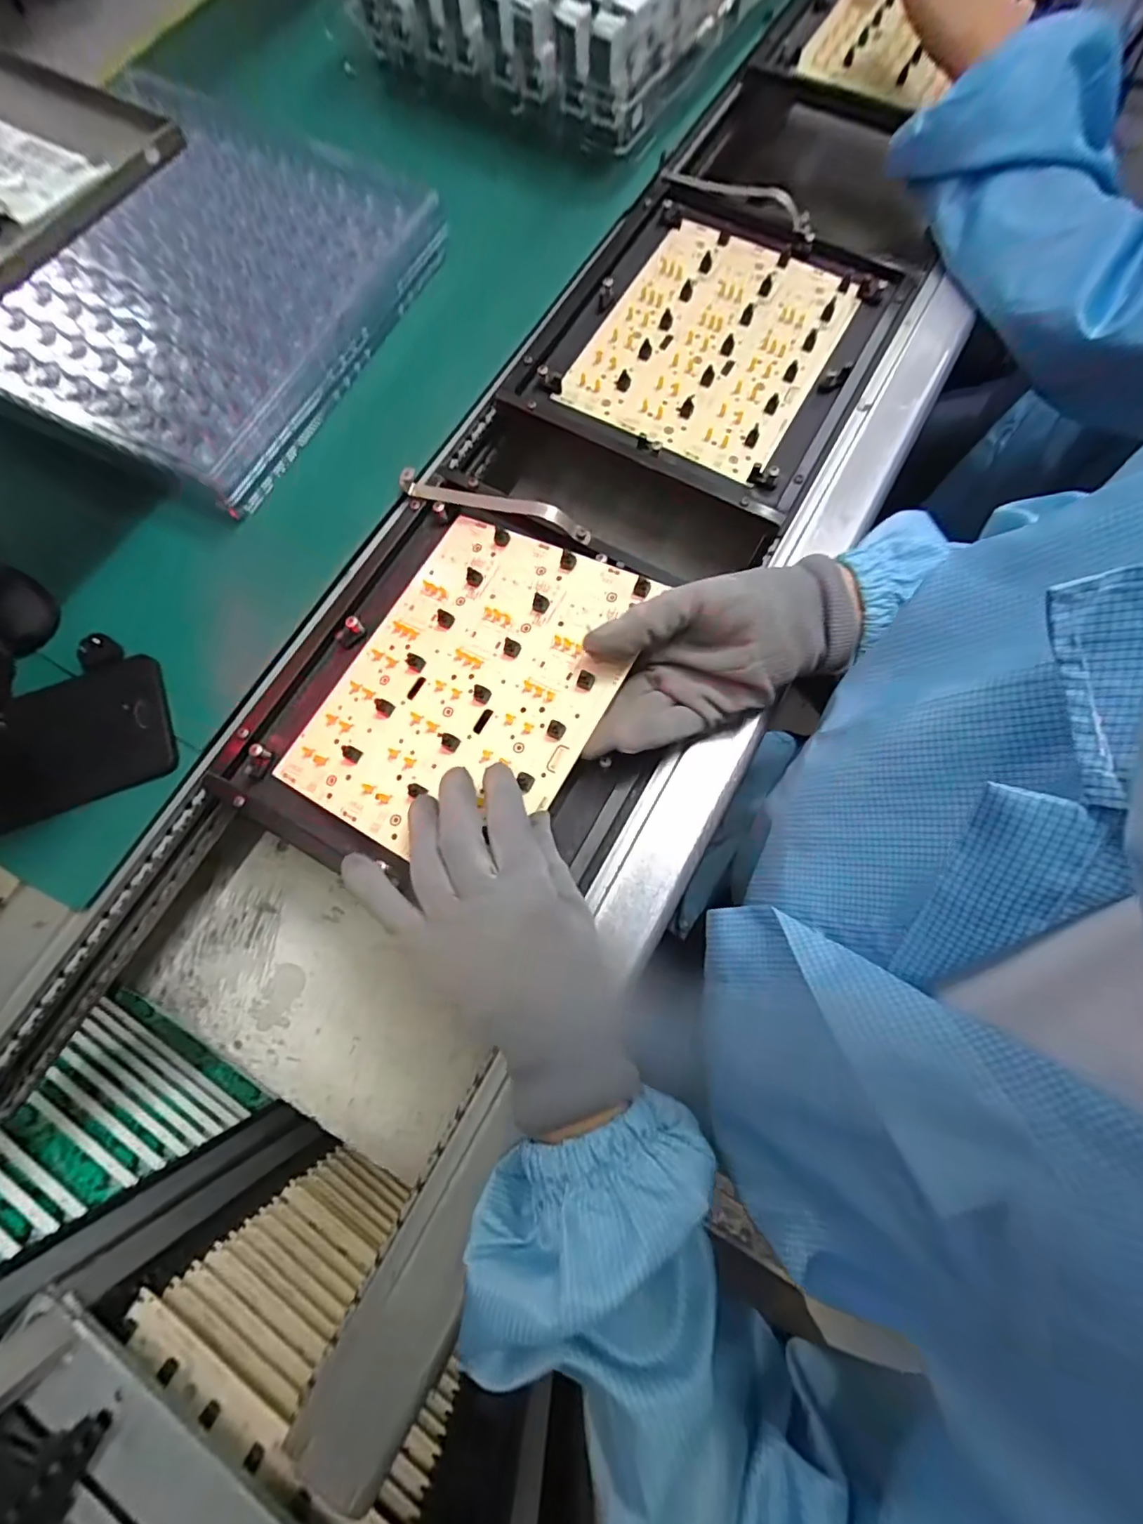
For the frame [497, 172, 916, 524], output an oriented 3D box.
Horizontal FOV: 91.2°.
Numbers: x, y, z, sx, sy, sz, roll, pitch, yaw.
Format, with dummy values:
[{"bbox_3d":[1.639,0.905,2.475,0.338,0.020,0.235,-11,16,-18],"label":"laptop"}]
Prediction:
[{"bbox_3d":[0.102,-0.320,0.439,0.257,0.040,0.269,29,77,7],"label":"frame"}]

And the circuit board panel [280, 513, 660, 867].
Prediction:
[{"bbox_3d":[-0.062,-0.049,0.343,0.163,0.007,0.212,27,78,18],"label":"circuit board panel"}]

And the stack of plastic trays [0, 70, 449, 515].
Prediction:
[{"bbox_3d":[-0.260,-0.338,0.405,0.224,0.048,0.284,25,76,6],"label":"stack of plastic trays"}]

